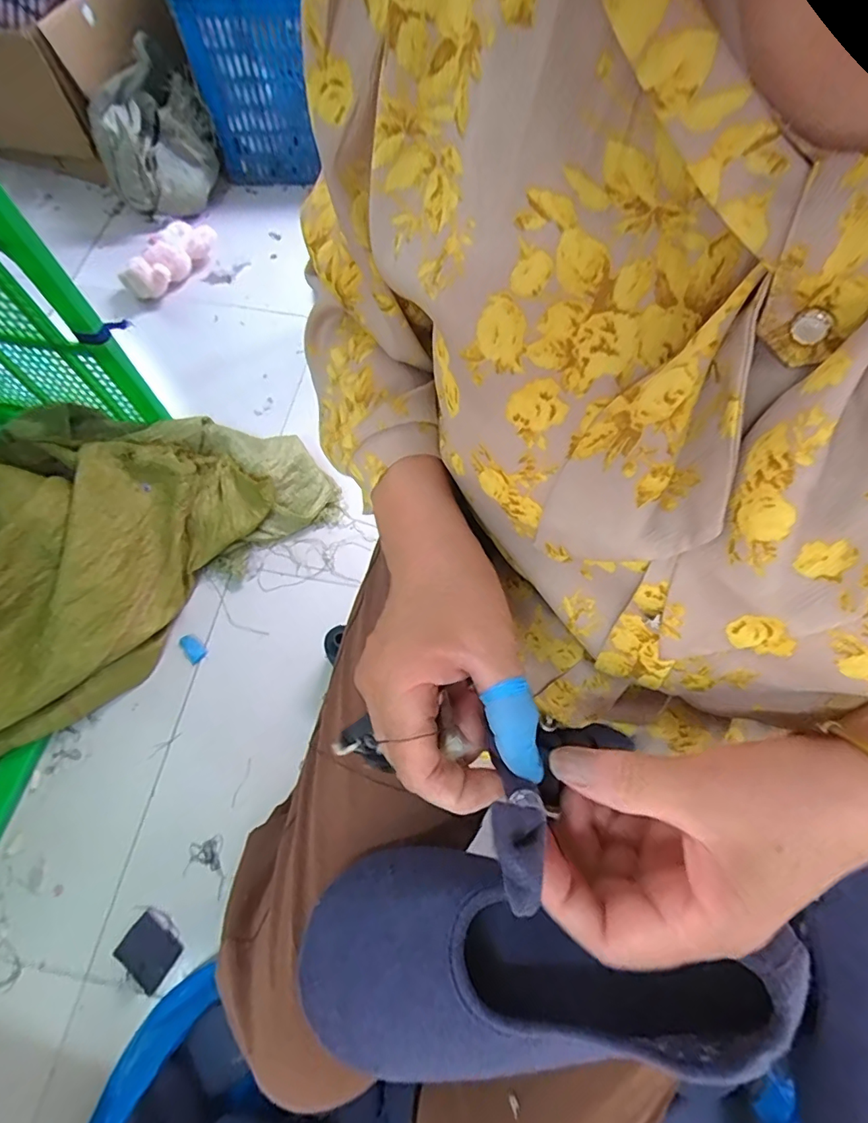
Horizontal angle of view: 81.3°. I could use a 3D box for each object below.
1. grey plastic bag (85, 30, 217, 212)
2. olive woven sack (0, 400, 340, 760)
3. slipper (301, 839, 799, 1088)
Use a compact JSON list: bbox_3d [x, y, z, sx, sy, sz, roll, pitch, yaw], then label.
[{"bbox_3d":[-0.623,-0.944,1.122,0.264,0.217,0.189,-14,68,-6],"label":"grey plastic bag"},{"bbox_3d":[-0.584,-0.080,0.842,0.665,0.179,0.512,-41,73,-15],"label":"olive woven sack"},{"bbox_3d":[0.046,0.198,0.249,0.223,0.071,0.092,-3,67,-1],"label":"slipper"}]

